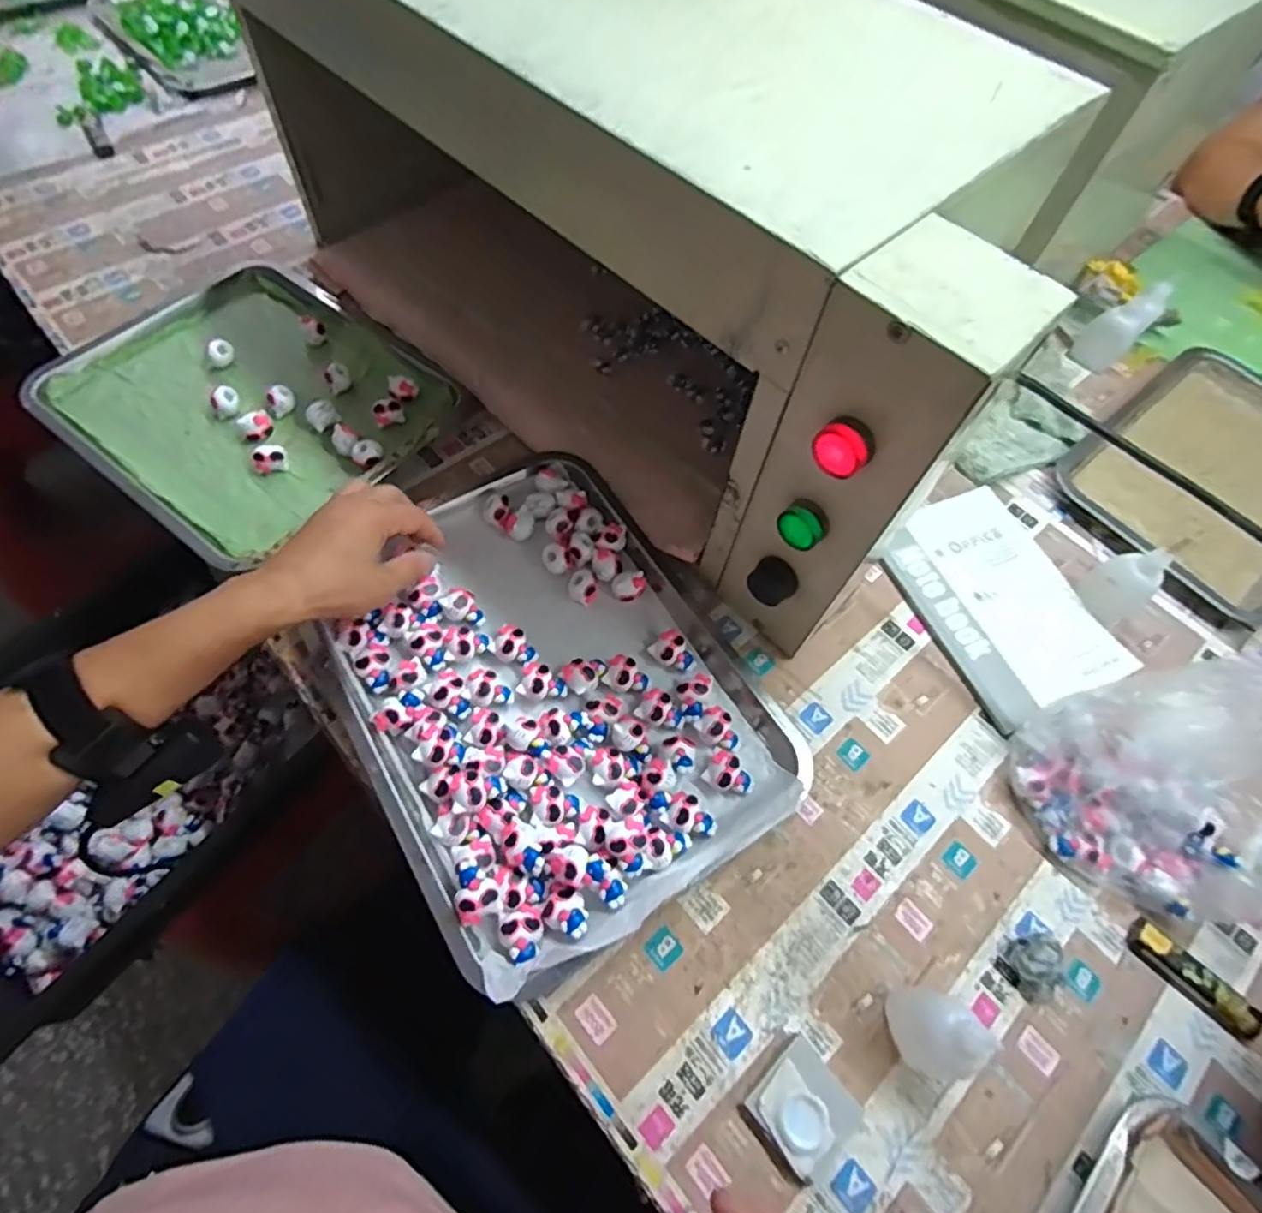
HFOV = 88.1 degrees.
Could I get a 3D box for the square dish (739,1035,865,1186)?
[{"bbox_3d":[0.098,0.288,0.371,0.055,0.018,0.052,-38,71,-21],"label":"square dish"}]

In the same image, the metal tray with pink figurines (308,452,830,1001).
[{"bbox_3d":[-0.062,0.052,0.468,0.256,0.056,0.332,-32,68,-15],"label":"metal tray with pink figurines"}]

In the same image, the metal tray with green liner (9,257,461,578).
[{"bbox_3d":[-0.349,-0.193,0.598,0.332,0.038,0.267,37,66,15],"label":"metal tray with green liner"}]

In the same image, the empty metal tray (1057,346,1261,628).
[{"bbox_3d":[0.585,-0.134,0.647,0.312,0.029,0.216,-35,70,-20],"label":"empty metal tray"}]

